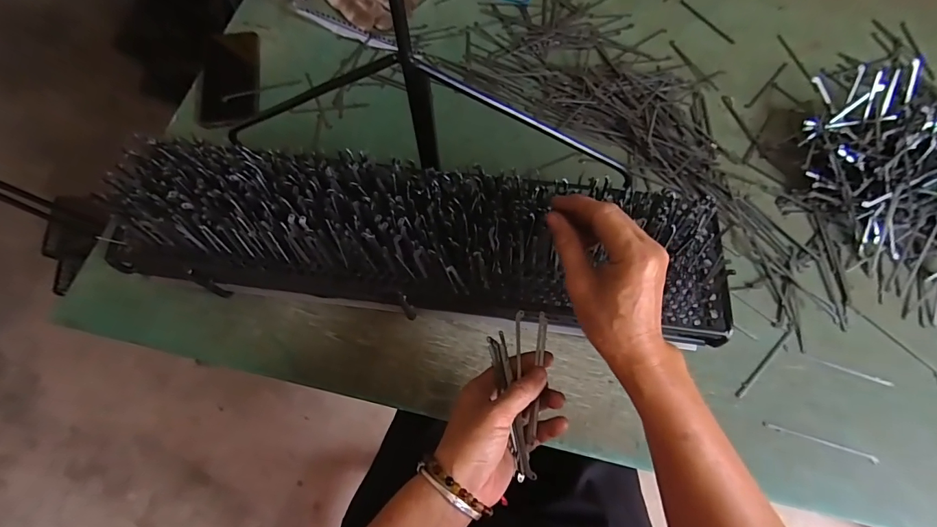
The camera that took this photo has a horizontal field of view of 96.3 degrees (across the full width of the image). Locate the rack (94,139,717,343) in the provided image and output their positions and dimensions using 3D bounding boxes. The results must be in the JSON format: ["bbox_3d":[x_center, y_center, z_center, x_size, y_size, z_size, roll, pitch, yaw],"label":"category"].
[{"bbox_3d":[-0.051,-0.025,0.415,0.594,0.092,0.130,6,69,0],"label":"rack"}]

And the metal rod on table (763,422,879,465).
[{"bbox_3d":[0.357,0.180,0.425,0.111,0.004,0.008,18,70,7],"label":"metal rod on table"}]

